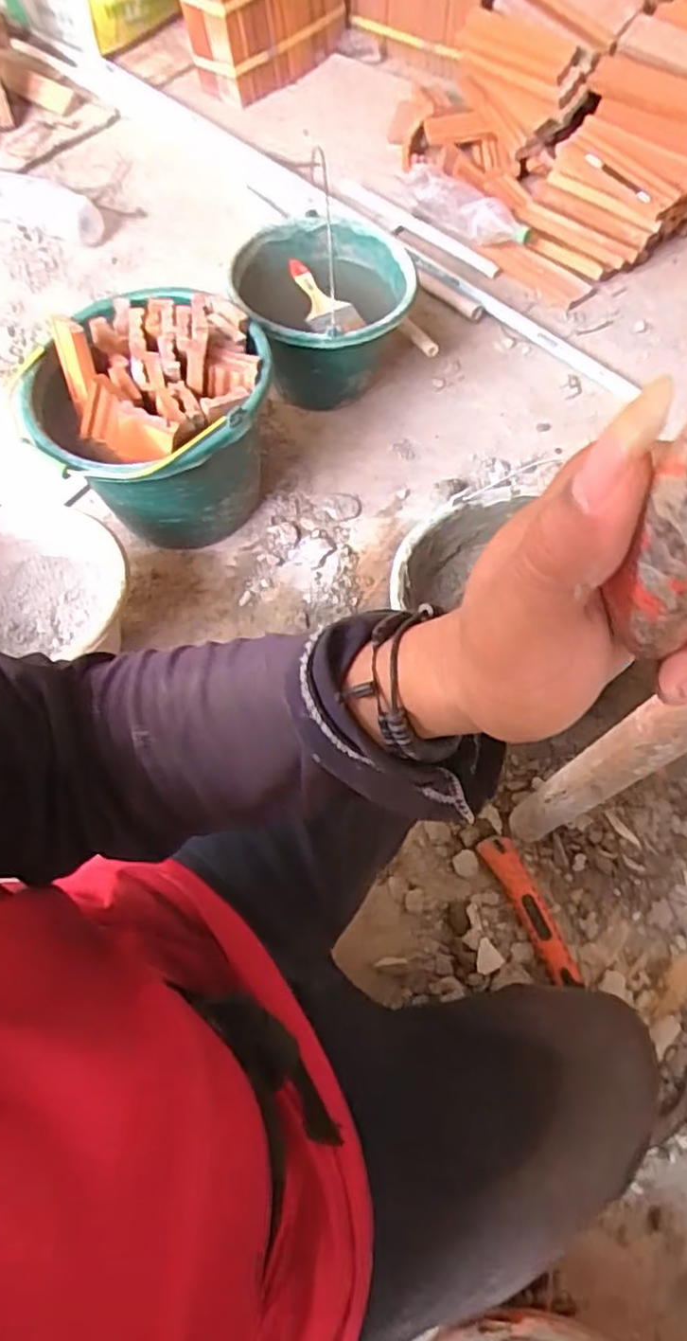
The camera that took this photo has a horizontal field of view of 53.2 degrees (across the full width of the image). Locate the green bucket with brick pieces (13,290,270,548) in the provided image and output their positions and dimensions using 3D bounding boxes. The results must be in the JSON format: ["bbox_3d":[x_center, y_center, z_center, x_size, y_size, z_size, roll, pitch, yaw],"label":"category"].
[{"bbox_3d":[-0.241,-0.313,0.916,0.284,0.268,0.272,0,64,0],"label":"green bucket with brick pieces"}]

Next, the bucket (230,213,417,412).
[{"bbox_3d":[-0.024,-0.533,1.052,0.245,0.204,0.258,0,64,0],"label":"bucket"}]

